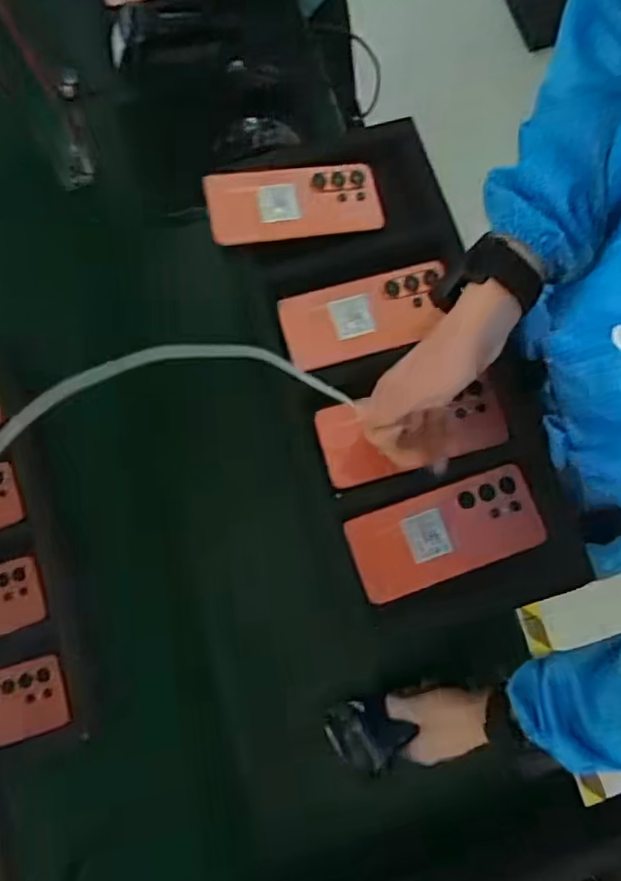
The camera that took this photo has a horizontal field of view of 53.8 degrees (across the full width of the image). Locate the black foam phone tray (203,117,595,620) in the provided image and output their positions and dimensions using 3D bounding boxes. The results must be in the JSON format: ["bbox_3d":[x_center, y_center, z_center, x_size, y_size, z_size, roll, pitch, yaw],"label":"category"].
[{"bbox_3d":[0.083,-0.082,0.571,0.218,0.036,0.475,-21,78,-3],"label":"black foam phone tray"}]

